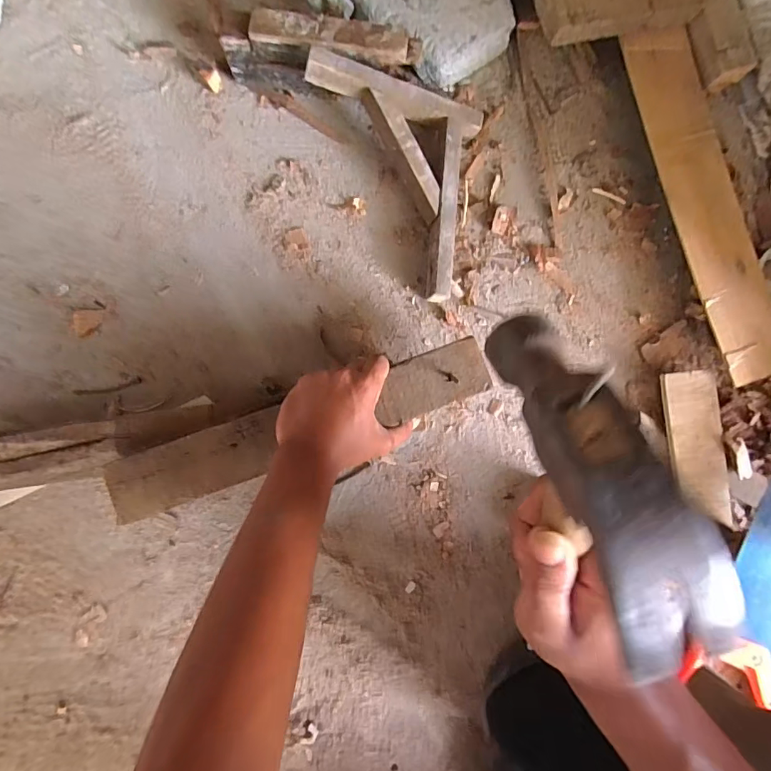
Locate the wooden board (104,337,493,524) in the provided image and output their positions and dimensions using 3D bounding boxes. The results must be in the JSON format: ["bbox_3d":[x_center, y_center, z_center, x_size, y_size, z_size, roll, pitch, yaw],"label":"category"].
[{"bbox_3d":[-0.073,0.037,0.449,0.364,0.011,0.059,-18,87,-8],"label":"wooden board"}]

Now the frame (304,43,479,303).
[{"bbox_3d":[-0.004,-0.220,0.518,0.190,0.075,0.214,12,85,-3],"label":"frame"}]

